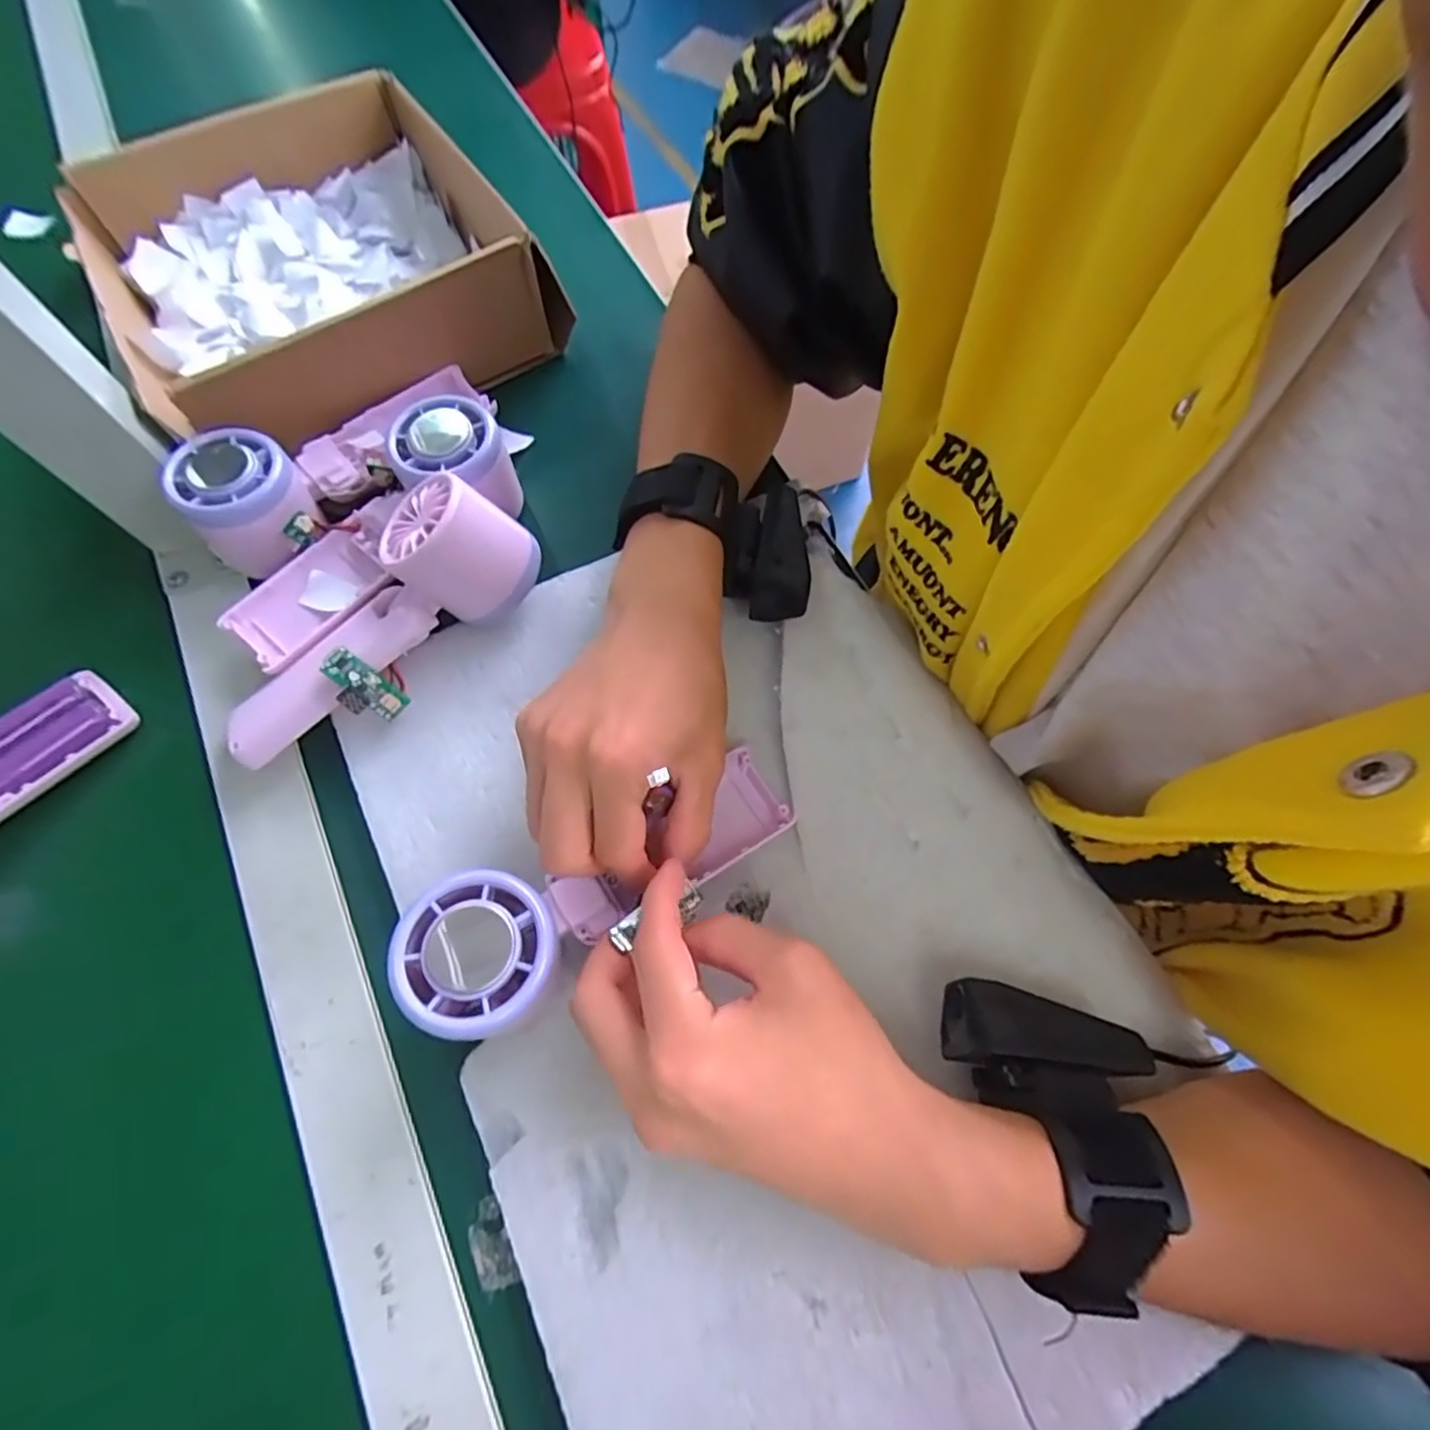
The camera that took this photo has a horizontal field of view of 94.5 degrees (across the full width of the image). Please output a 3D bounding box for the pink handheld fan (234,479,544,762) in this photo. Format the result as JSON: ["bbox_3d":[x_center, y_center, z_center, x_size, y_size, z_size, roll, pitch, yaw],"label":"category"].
[{"bbox_3d":[-0.156,-0.041,0.306,0.064,0.054,0.163,36,72,9],"label":"pink handheld fan"}]

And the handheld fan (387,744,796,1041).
[{"bbox_3d":[-0.040,0.067,0.265,0.164,0.024,0.055,-19,69,-33],"label":"handheld fan"}]

